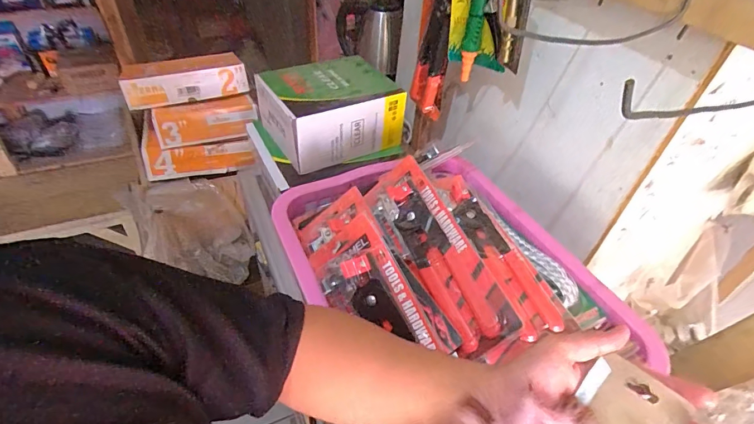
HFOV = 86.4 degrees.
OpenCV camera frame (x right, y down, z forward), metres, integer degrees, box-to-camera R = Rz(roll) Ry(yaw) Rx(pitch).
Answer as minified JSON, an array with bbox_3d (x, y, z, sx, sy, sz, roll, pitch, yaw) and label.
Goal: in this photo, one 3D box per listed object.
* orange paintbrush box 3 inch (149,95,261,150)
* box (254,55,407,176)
[{"bbox_3d":[-0.337,-0.181,0.798,0.183,0.058,0.073,-14,45,-20],"label":"orange paintbrush box 3 inch"},{"bbox_3d":[-0.078,-0.167,0.658,0.193,0.101,0.159,-23,49,-27],"label":"box"}]

